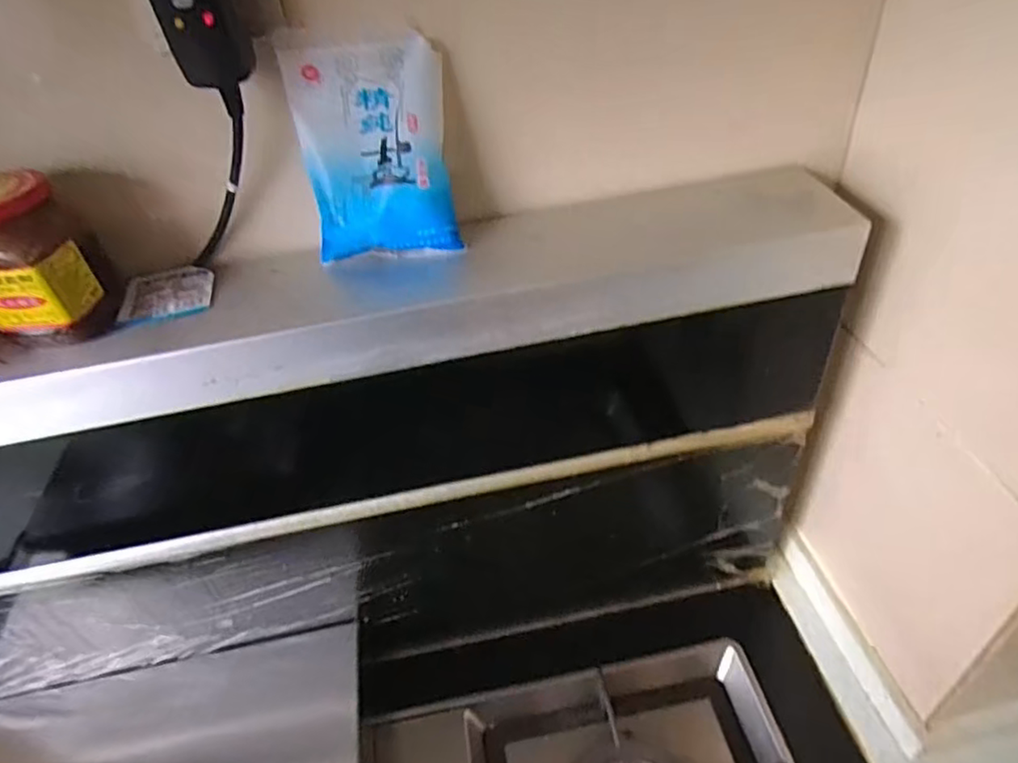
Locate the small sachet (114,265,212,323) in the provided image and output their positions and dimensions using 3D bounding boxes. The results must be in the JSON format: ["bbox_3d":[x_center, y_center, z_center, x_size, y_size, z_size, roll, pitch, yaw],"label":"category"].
[{"bbox_3d":[-0.263,-0.068,0.497,0.066,0.009,0.056,-15,42,-8],"label":"small sachet"}]

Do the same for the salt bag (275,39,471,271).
[{"bbox_3d":[-0.097,-0.165,0.468,0.104,0.147,0.020,-5,19,2],"label":"salt bag"}]

